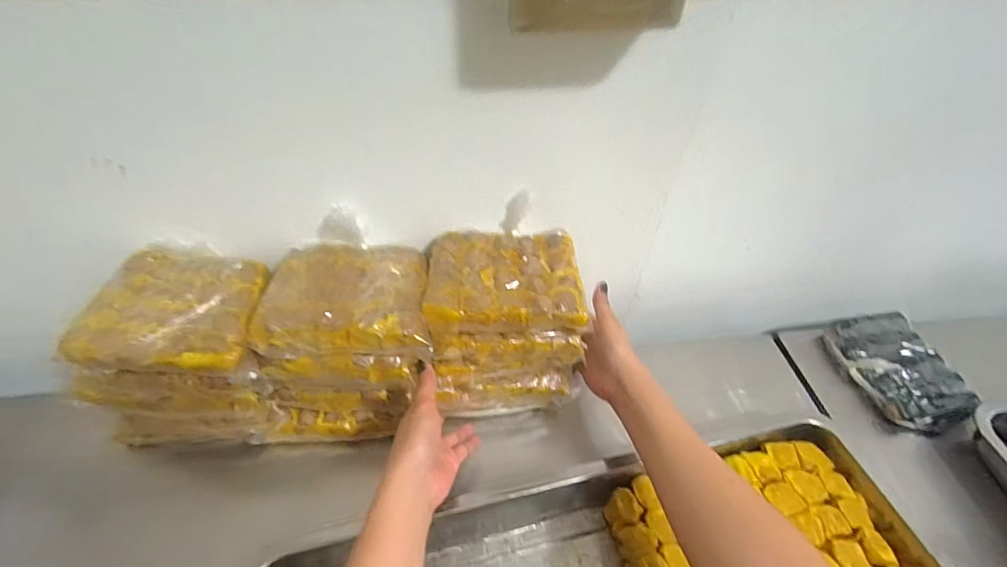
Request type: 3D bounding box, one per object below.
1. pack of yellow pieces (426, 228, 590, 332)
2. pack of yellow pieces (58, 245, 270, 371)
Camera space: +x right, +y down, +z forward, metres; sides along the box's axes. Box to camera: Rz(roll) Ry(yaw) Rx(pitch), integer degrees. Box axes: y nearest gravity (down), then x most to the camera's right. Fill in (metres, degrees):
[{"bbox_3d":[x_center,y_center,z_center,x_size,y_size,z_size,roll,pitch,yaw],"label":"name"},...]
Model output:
[{"bbox_3d":[0.001,-0.005,0.460,0.150,0.032,0.107,-1,45,-3],"label":"pack of yellow pieces"},{"bbox_3d":[-0.298,0.020,0.426,0.138,0.030,0.121,0,46,-2],"label":"pack of yellow pieces"}]

